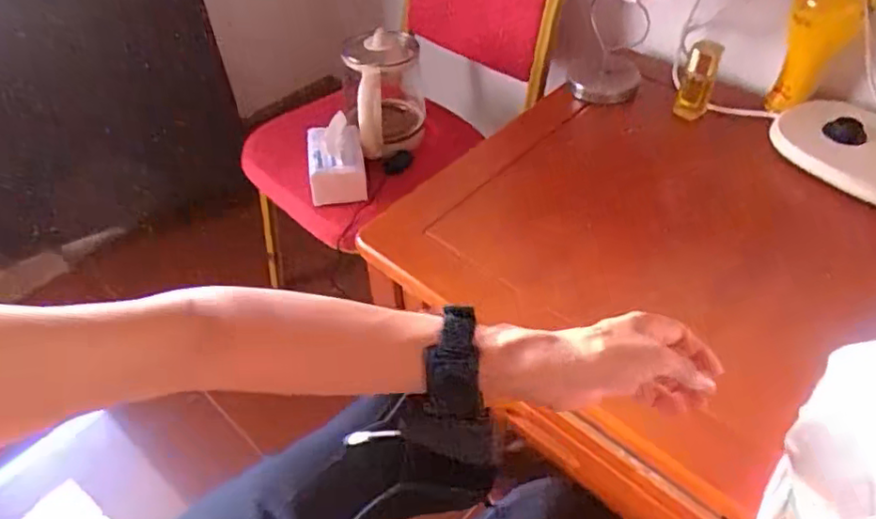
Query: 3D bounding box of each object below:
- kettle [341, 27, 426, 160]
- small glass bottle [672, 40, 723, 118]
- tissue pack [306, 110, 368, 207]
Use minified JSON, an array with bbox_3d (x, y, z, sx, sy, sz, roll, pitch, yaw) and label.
[{"bbox_3d":[-0.094,-0.292,1.083,0.135,0.194,0.166,-5,47,-2],"label":"kettle"},{"bbox_3d":[0.390,-0.268,0.917,0.047,0.105,0.036,17,50,18],"label":"small glass bottle"},{"bbox_3d":[-0.170,-0.165,1.008,0.092,0.073,0.136,-8,47,-5],"label":"tissue pack"}]

